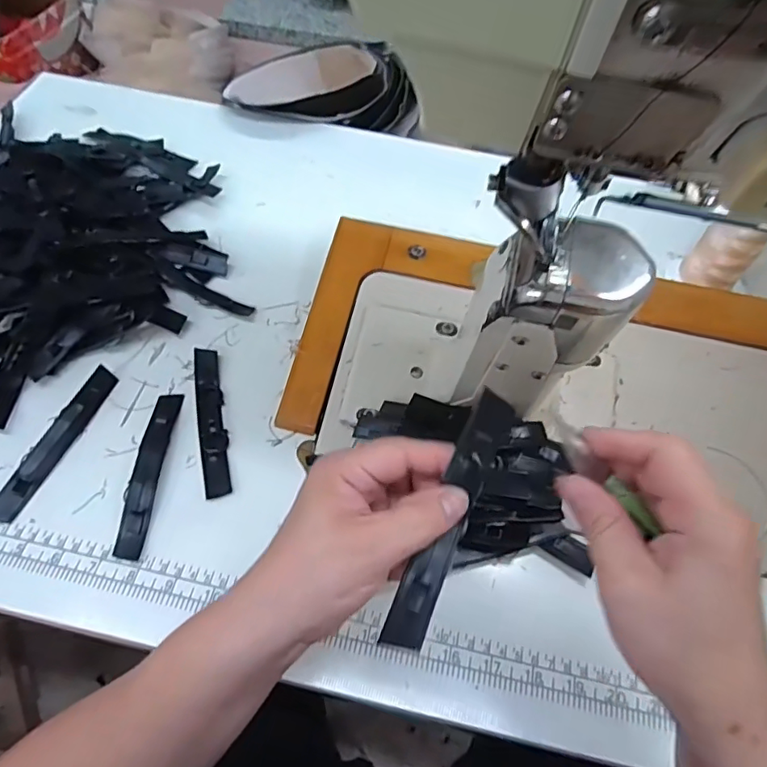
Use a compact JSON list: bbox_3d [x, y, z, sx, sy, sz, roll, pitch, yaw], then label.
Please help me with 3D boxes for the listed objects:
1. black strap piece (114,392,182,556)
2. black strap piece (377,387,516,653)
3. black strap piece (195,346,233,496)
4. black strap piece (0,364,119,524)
[{"bbox_3d":[-0.164,0.059,0.378,0.019,0.007,0.122,3,58,-2],"label":"black strap piece"},{"bbox_3d":[0.031,0.061,0.250,0.018,0.019,0.118,22,78,9],"label":"black strap piece"},{"bbox_3d":[-0.129,0.027,0.405,0.020,0.010,0.121,-10,60,-10],"label":"black strap piece"},{"bbox_3d":[-0.234,0.039,0.384,0.018,0.012,0.123,19,59,8],"label":"black strap piece"}]

